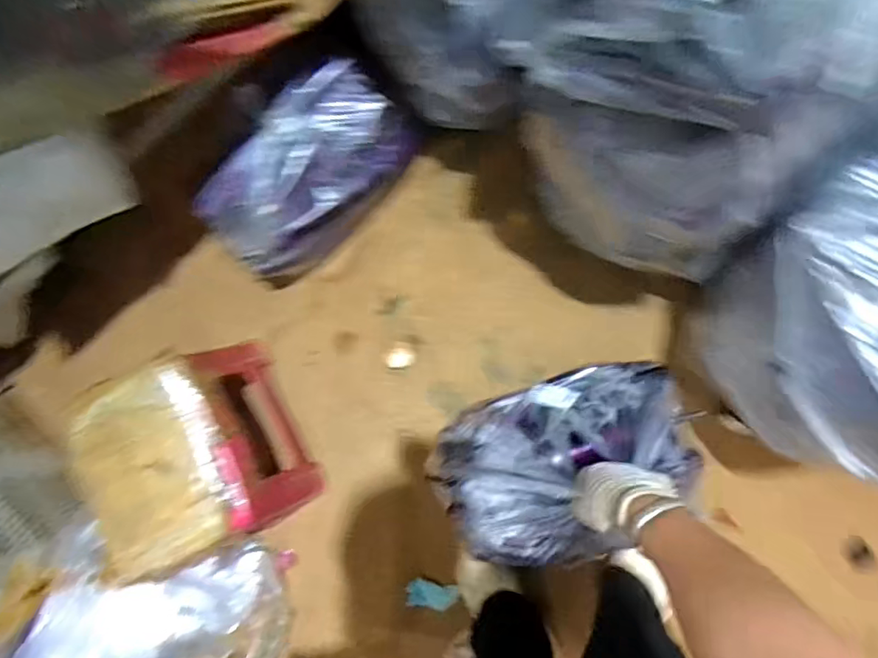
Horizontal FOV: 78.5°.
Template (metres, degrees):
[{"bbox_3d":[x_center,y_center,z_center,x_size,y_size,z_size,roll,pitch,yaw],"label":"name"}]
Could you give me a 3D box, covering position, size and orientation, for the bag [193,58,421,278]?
[{"bbox_3d":[-0.239,-0.286,0.994,0.225,0.169,0.389,45,92,7],"label":"bag"}]

